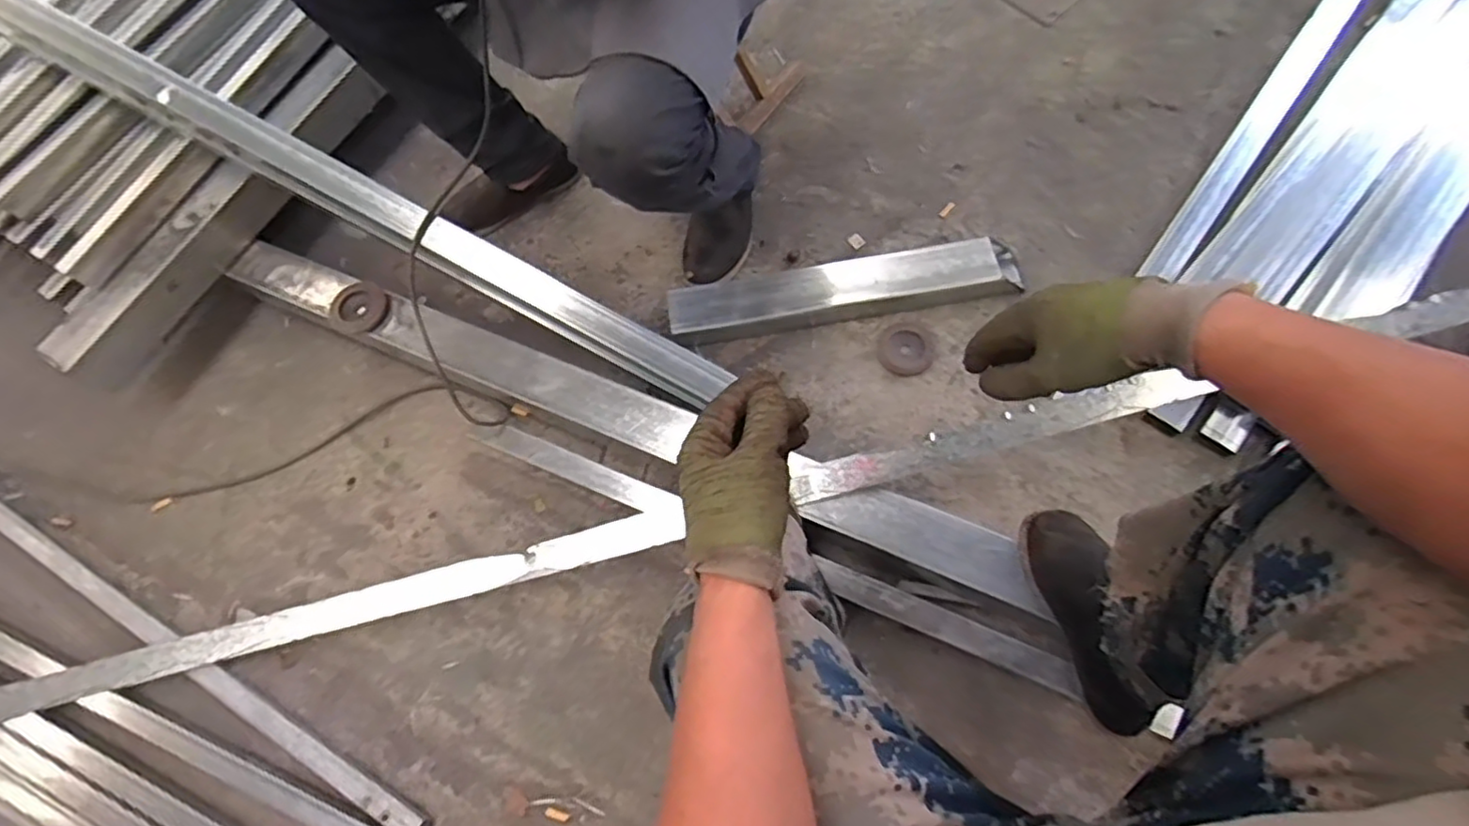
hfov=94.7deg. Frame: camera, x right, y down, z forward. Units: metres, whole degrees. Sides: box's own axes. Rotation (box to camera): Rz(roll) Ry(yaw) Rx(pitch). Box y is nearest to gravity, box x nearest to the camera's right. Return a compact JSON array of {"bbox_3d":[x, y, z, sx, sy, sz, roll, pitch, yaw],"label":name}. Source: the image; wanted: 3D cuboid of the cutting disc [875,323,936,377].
[{"bbox_3d":[0.268,-0.100,1.063,0.089,0.011,0.085,-2,70,7],"label":"cutting disc"}]

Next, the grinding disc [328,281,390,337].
[{"bbox_3d":[-0.605,-0.171,1.086,0.090,0.019,0.088,-2,70,7],"label":"grinding disc"}]

